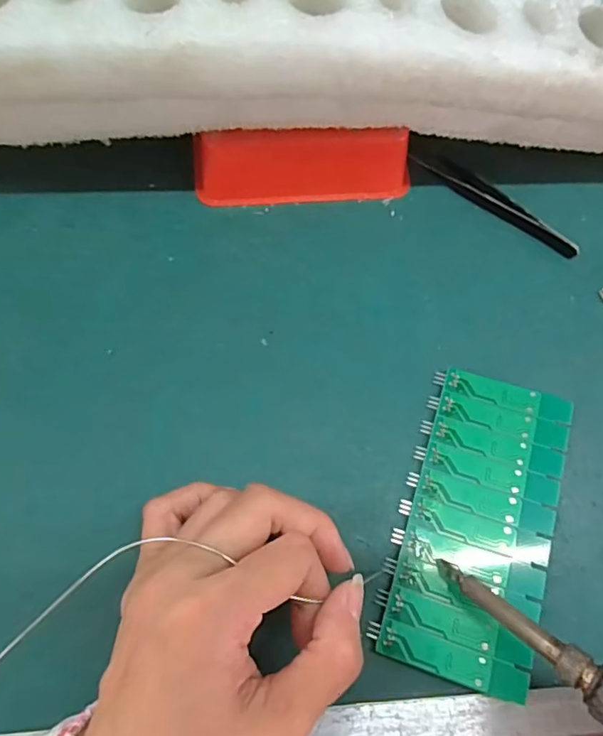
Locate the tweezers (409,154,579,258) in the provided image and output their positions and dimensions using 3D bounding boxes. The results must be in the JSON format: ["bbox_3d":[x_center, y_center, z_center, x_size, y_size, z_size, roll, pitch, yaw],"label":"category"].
[{"bbox_3d":[0.116,-0.100,0.309,0.110,0.008,0.011,39,73,11],"label":"tweezers"}]

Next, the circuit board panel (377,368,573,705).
[{"bbox_3d":[0.084,0.070,0.243,0.063,0.016,0.138,17,70,4],"label":"circuit board panel"}]

